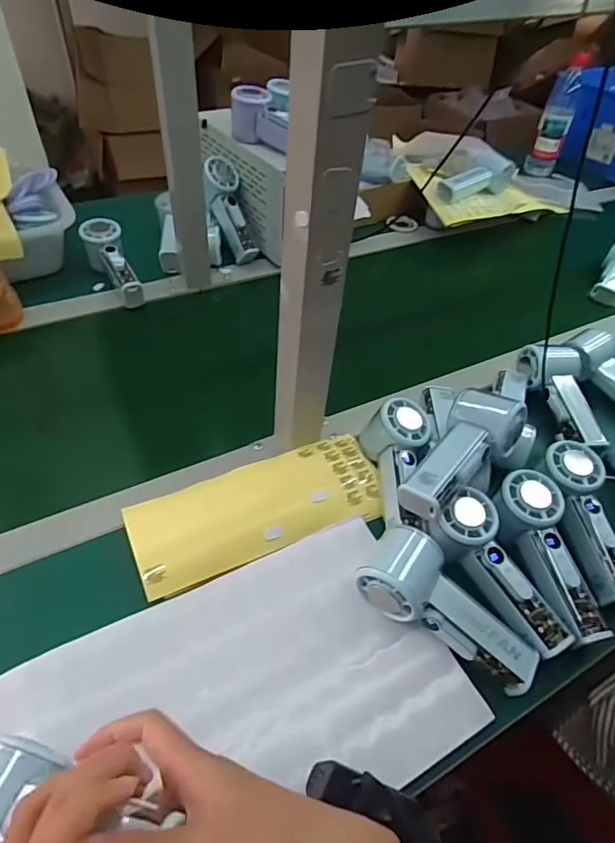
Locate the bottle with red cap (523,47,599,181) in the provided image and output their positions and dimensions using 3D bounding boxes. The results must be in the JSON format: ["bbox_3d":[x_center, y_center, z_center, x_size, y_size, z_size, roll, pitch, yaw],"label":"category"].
[{"bbox_3d":[0.520,-0.627,1.021,0.067,0.227,0.058,22,51,13],"label":"bottle with red cap"}]

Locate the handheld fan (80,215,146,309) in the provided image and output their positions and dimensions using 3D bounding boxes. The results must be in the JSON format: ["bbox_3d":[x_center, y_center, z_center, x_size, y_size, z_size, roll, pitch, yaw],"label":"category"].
[{"bbox_3d":[-0.276,-0.225,0.702,0.054,0.060,0.155,-25,73,-25],"label":"handheld fan"}]

